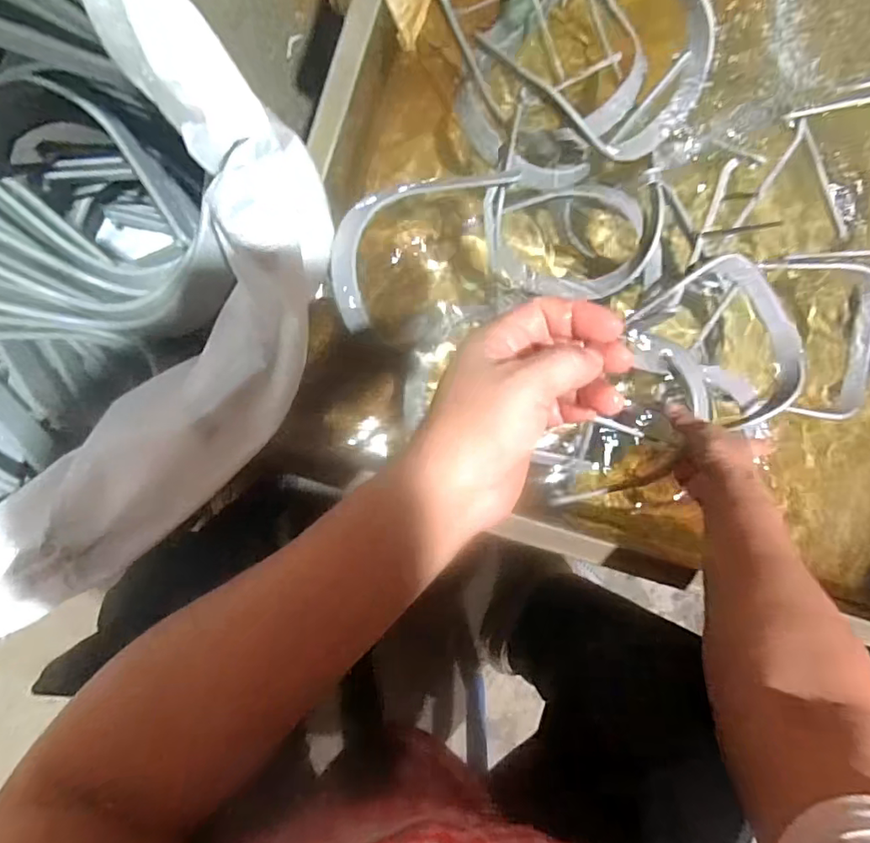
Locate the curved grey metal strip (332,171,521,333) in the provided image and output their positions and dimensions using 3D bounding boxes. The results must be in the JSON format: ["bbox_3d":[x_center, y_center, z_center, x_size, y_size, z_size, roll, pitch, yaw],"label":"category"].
[{"bbox_3d":[-0.030,-0.182,0.513,0.201,0.046,0.083,-44,98,-1],"label":"curved grey metal strip"}]

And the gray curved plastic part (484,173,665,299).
[{"bbox_3d":[0.137,-0.179,0.542,0.176,0.032,0.110,-6,96,-5],"label":"gray curved plastic part"}]

